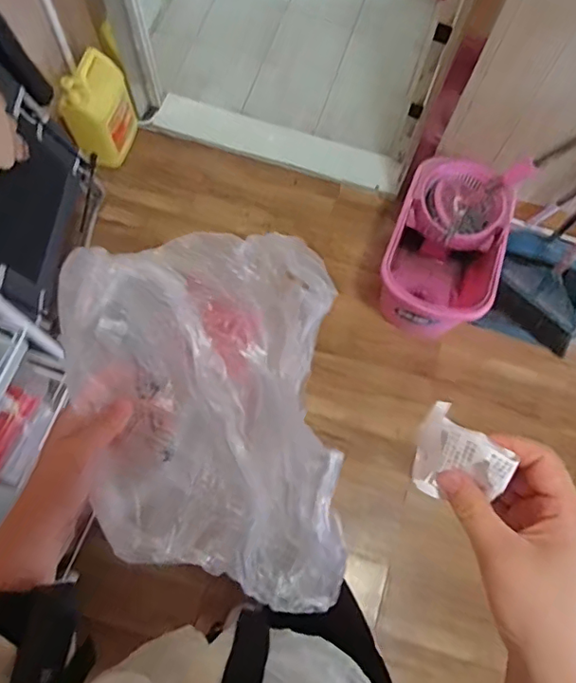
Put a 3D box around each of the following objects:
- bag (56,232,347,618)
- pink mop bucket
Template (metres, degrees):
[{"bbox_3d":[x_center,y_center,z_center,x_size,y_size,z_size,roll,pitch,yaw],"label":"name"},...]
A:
[{"bbox_3d":[-0.066,0.050,0.468,0.214,0.143,0.334,-1,71,0],"label":"bag"},{"bbox_3d":[0.403,-0.228,1.411,0.274,0.259,0.379,19,72,7],"label":"pink mop bucket"}]

